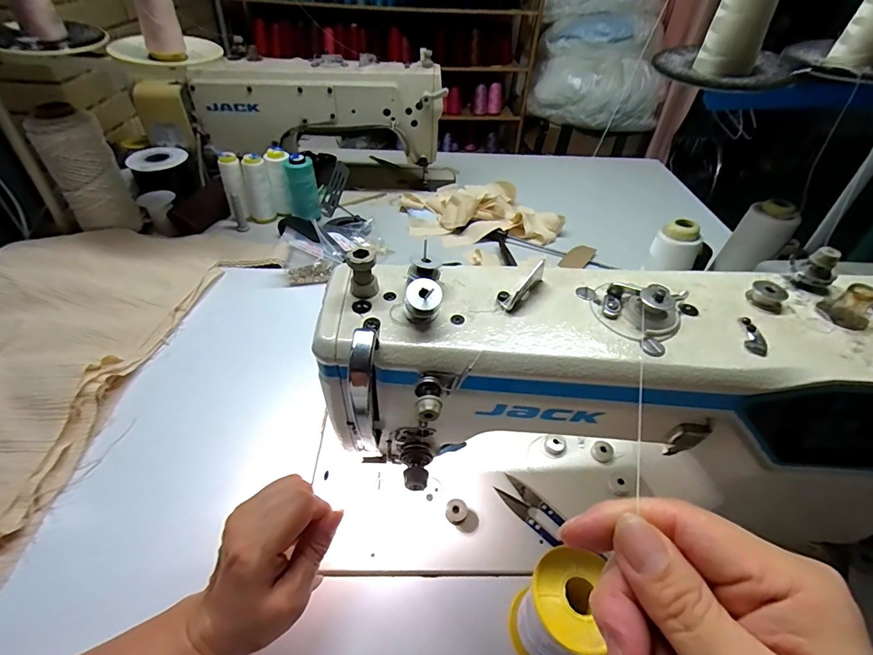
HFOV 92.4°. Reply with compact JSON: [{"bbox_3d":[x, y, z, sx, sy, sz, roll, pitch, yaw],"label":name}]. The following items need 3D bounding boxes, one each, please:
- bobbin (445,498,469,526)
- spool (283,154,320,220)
[{"bbox_3d":[0.018,0.169,0.384,0.020,0.008,0.019,2,43,-2],"label":"bobbin"},{"bbox_3d":[-0.234,-0.243,0.729,0.049,0.102,0.046,-6,44,-12],"label":"spool"}]

